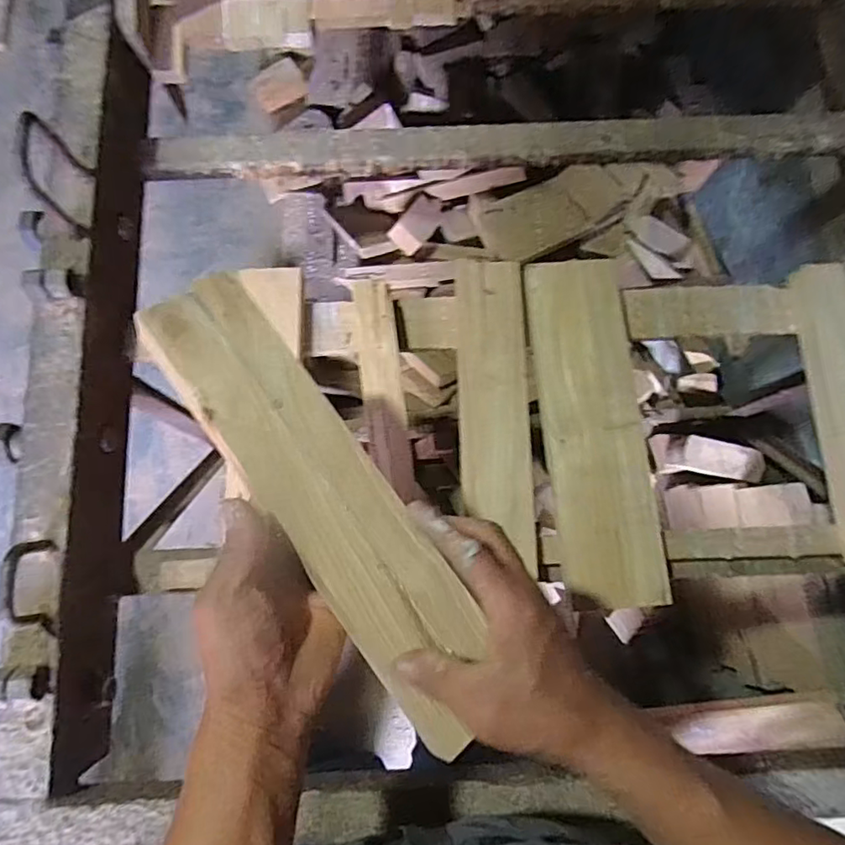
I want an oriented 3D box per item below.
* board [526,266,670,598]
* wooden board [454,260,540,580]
[{"bbox_3d":[0.188,-0.001,0.629,0.106,0.012,0.378,-5,78,-2],"label":"board"},{"bbox_3d":[0.080,-0.026,0.643,0.082,0.024,0.336,0,78,-1],"label":"wooden board"}]

